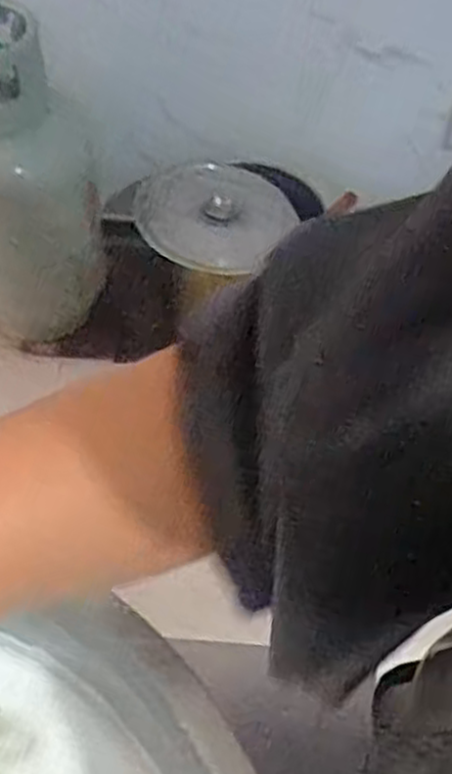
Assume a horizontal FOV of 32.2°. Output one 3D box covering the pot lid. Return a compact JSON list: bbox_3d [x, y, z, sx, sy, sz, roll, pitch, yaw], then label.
[{"bbox_3d":[-0.014,-0.331,1.491,0.305,0.060,0.233,15,71,-8],"label":"pot lid"}]

